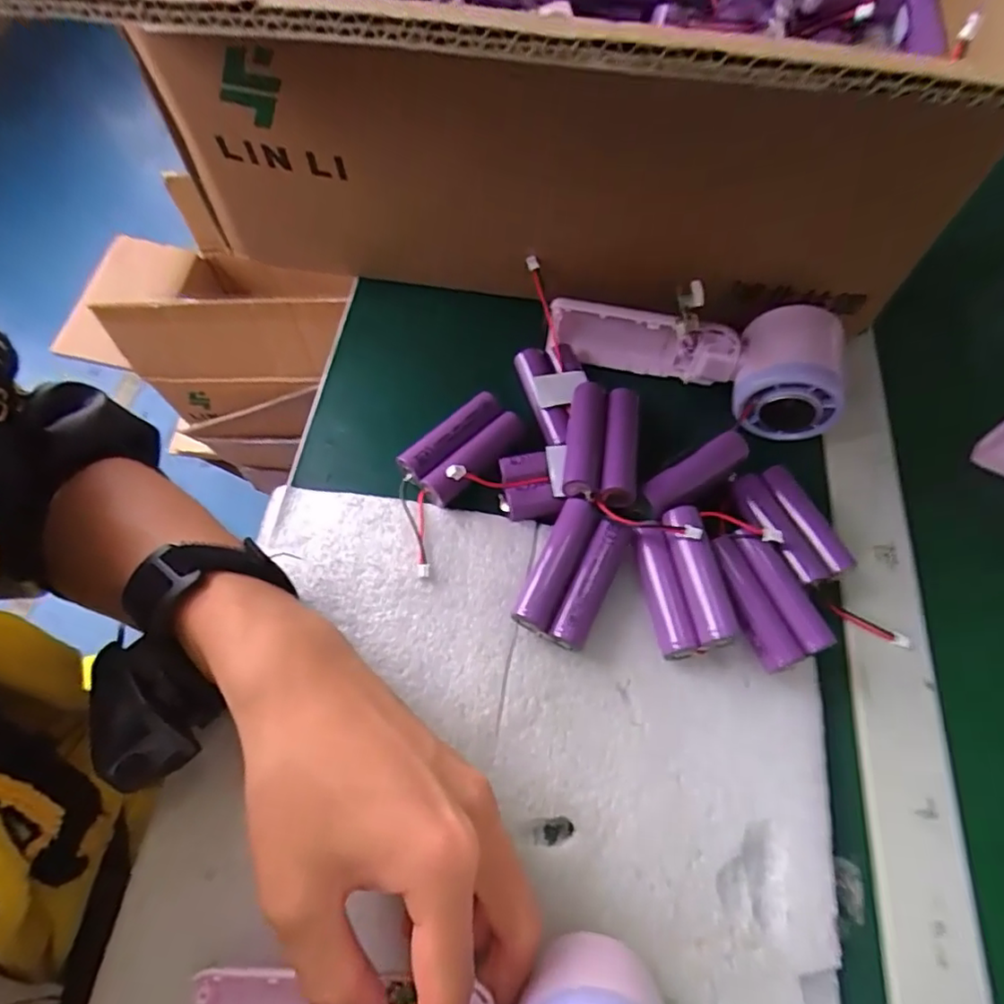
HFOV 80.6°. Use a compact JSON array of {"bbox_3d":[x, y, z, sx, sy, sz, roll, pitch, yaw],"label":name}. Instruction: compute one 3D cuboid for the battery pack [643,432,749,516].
[{"bbox_3d":[0.097,-0.013,0.304,0.062,0.021,0.015,-29,70,-16],"label":"battery pack"}]

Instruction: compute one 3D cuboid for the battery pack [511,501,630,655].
[{"bbox_3d":[0.034,0.034,0.284,0.035,0.023,0.065,25,66,8],"label":"battery pack"}]

